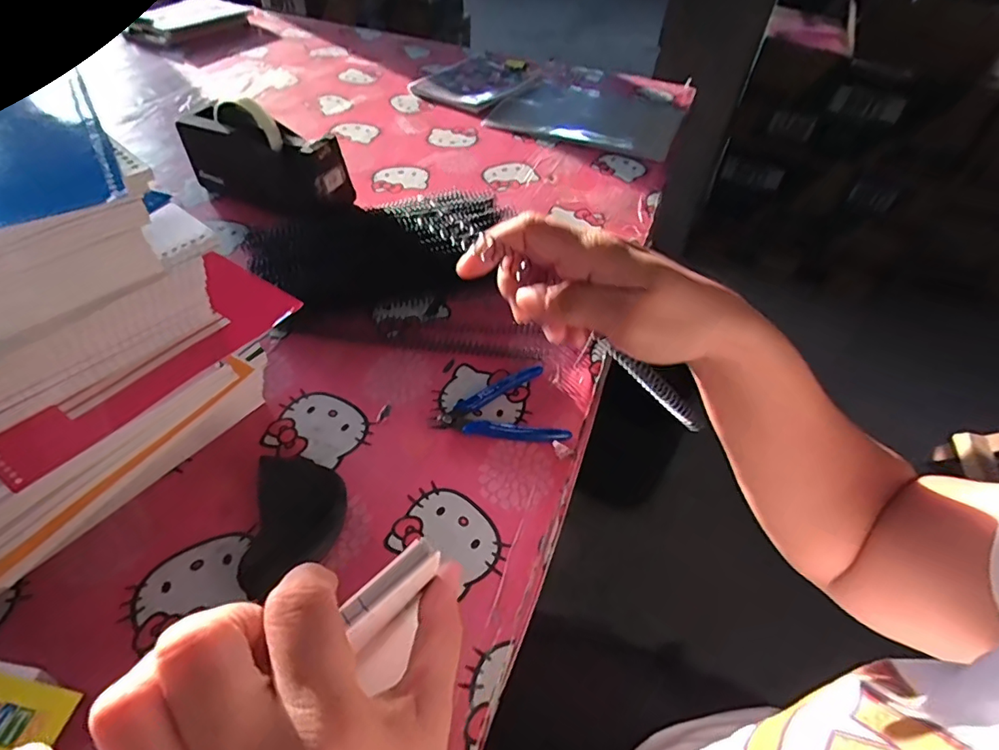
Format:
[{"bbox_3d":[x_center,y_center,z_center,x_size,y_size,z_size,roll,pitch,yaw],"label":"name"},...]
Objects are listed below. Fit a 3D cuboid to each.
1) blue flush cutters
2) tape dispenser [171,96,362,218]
[{"bbox_3d":[-0.003,0.031,0.472,0.111,0.019,0.085,-10,49,-11],"label":"blue flush cutters"},{"bbox_3d":[-0.293,-0.267,0.648,0.201,0.110,0.065,15,49,10],"label":"tape dispenser"}]

